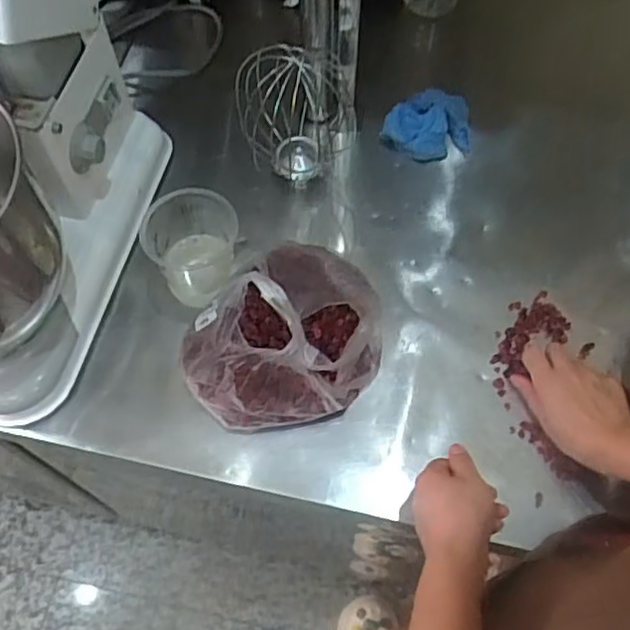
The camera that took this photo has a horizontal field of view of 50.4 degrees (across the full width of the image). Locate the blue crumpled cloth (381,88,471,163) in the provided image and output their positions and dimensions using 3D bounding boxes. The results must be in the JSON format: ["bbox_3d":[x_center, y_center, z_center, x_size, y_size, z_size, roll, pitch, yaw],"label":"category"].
[{"bbox_3d":[0.139,-0.235,0.819,0.104,0.034,0.089,12,64,7],"label":"blue crumpled cloth"}]

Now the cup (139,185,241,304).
[{"bbox_3d":[-0.121,-0.070,0.689,0.090,0.097,0.098,0,63,0],"label":"cup"}]

